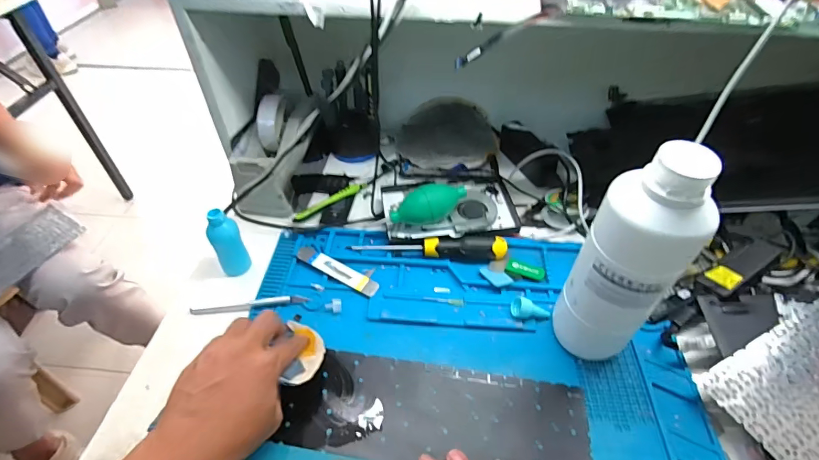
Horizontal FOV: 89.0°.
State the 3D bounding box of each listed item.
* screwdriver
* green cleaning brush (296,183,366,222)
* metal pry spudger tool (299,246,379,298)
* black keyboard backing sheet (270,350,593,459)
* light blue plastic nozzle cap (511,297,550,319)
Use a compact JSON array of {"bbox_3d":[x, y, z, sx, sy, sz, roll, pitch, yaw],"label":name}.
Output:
[{"bbox_3d":[0.027,0.025,0.527,0.195,0.023,0.024,-1,46,-1],"label":"screwdriver"},{"bbox_3d":[-0.113,-0.042,0.597,0.114,0.007,0.015,-30,54,-26],"label":"green cleaning brush"},{"bbox_3d":[-0.091,0.048,0.516,0.119,0.008,0.021,25,51,22],"label":"metal pry spudger tool"},{"bbox_3d":[0.026,0.179,0.405,0.284,0.004,0.096,6,46,6],"label":"black keyboard backing sheet"},{"bbox_3d":[0.139,0.091,0.469,0.043,0.020,0.021,14,46,-8],"label":"light blue plastic nozzle cap"}]

